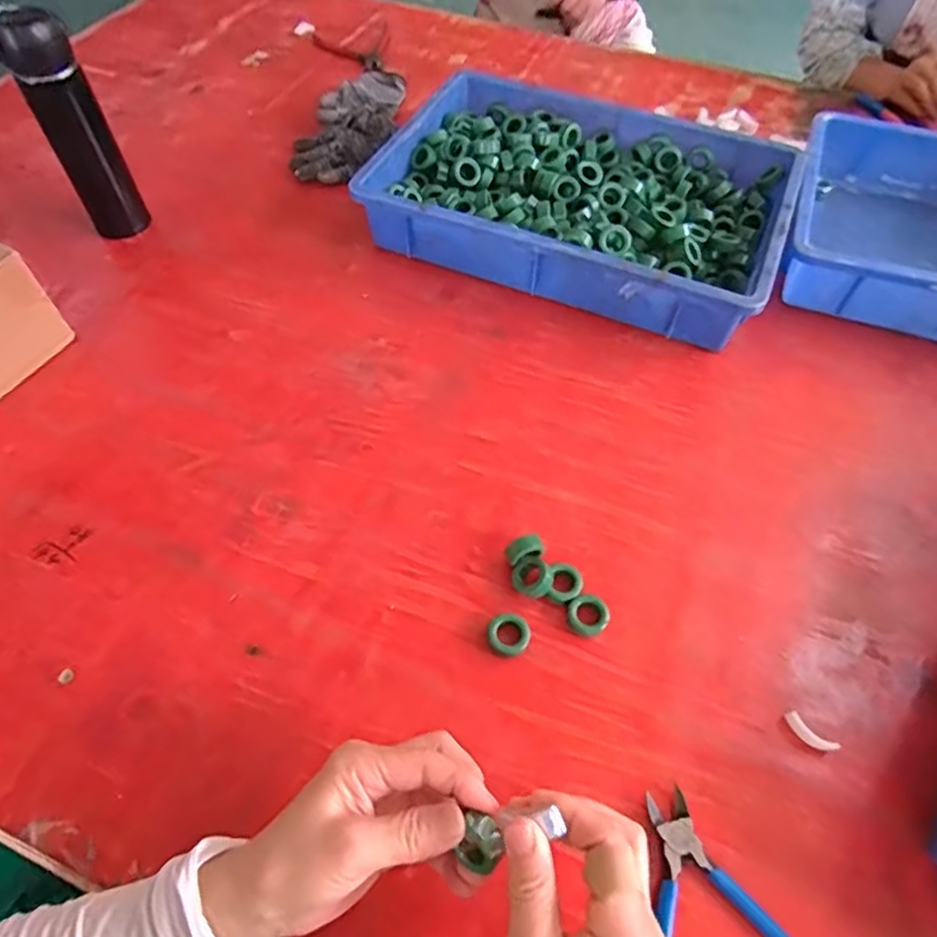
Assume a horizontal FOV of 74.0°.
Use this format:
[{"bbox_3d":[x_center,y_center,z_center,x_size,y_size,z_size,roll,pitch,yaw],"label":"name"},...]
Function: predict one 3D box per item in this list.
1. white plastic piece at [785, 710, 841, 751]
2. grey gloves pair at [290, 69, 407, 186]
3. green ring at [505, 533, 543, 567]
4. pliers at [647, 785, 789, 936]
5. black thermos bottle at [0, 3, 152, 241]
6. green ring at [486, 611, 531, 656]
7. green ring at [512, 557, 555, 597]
[{"bbox_3d":[0.237,0.183,0.431,0.012,0.009,0.035,-37,64,-22],"label":"white plastic piece"},{"bbox_3d":[-0.152,-0.475,0.848,0.104,0.036,0.265,12,57,7],"label":"grey gloves pair"},{"bbox_3d":[0.043,0.067,0.492,0.029,0.031,0.016,-19,59,-13],"label":"green ring"},{"bbox_3d":[0.146,0.271,0.369,0.114,0.010,0.142,-8,57,-6],"label":"pliers"},{"bbox_3d":[-0.410,-0.353,0.651,0.063,0.220,0.063,-21,59,-14],"label":"black thermos bottle"},{"bbox_3d":[0.030,0.124,0.462,0.030,0.013,0.029,0,57,0],"label":"green ring"},{"bbox_3d":[0.050,0.085,0.481,0.031,0.010,0.030,-12,67,30],"label":"green ring"}]

